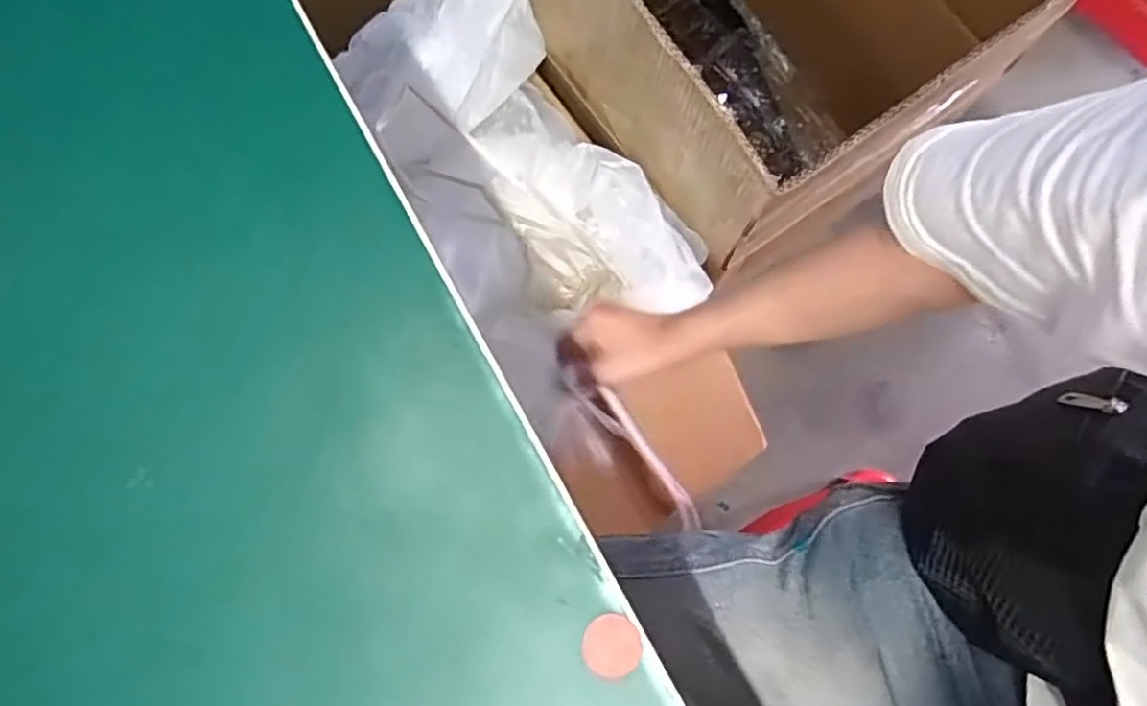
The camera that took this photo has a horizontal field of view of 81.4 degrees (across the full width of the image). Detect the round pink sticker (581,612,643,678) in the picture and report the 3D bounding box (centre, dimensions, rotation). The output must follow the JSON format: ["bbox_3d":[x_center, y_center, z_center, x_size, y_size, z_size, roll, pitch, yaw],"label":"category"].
[{"bbox_3d":[0.011,0.082,0.188,0.016,0.004,0.016,-4,64,9],"label":"round pink sticker"}]

